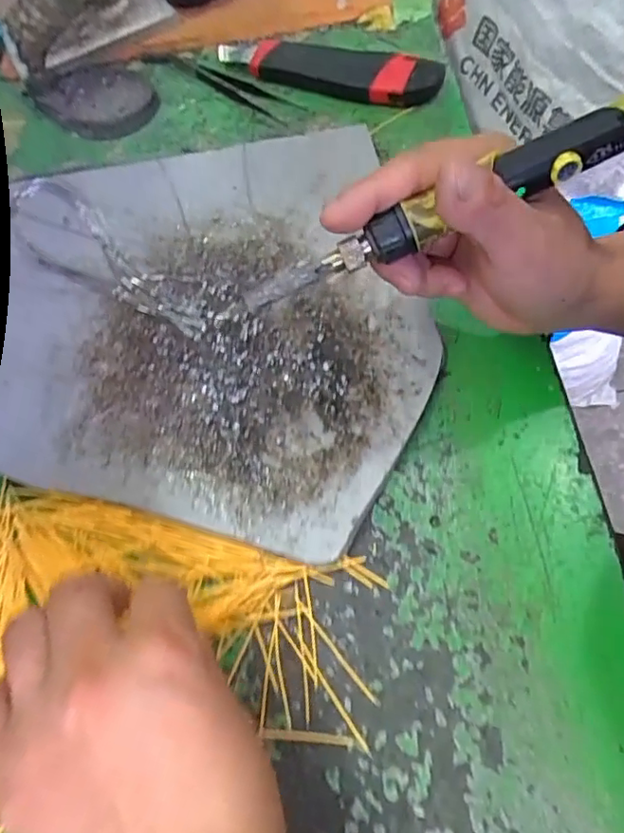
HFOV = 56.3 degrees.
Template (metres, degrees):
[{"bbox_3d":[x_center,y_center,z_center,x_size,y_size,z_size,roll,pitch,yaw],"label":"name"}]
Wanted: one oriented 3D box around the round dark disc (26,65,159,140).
[{"bbox_3d":[-0.159,-0.239,0.432,0.089,0.015,0.070,30,68,16],"label":"round dark disc"}]

